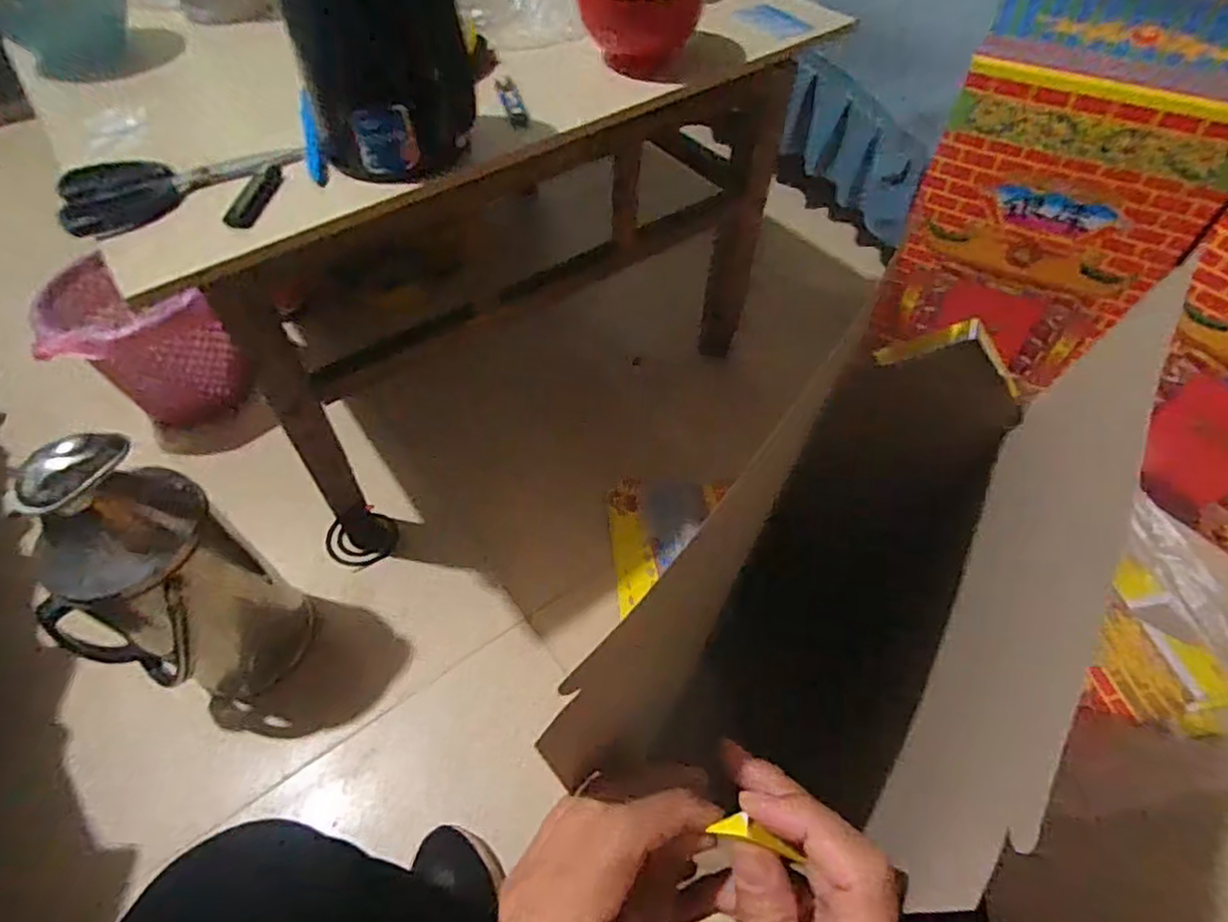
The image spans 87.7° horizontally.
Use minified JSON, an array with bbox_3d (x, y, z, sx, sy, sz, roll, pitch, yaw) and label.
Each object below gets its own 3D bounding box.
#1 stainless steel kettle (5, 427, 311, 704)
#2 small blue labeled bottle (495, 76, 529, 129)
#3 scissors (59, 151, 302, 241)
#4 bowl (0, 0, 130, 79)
[{"bbox_3d":[-0.470,0.140,0.686,0.118,0.390,0.164,17,55,13],"label":"stainless steel kettle"},{"bbox_3d":[-0.101,-0.358,0.631,0.022,0.016,0.088,-13,54,-9],"label":"small blue labeled bottle"},{"bbox_3d":[-0.368,-0.245,0.541,0.183,0.021,0.079,-31,59,-21],"label":"scissors"},{"bbox_3d":[-0.602,-0.476,0.683,0.148,0.079,0.127,37,62,25],"label":"bowl"}]

